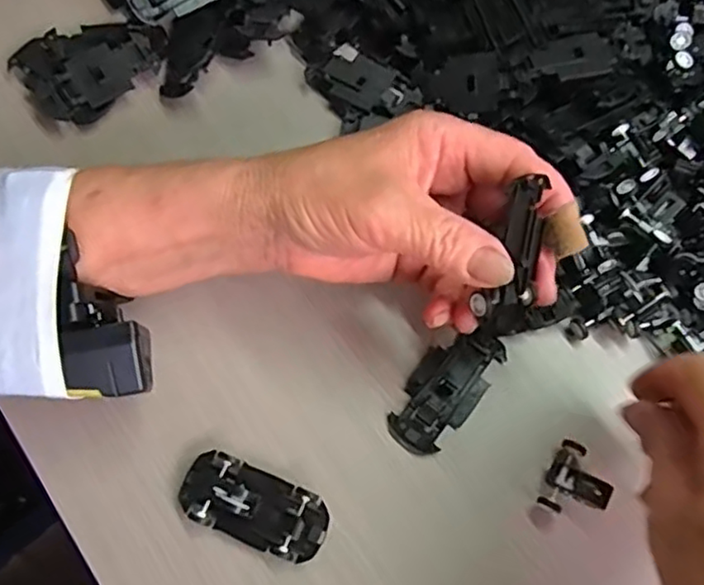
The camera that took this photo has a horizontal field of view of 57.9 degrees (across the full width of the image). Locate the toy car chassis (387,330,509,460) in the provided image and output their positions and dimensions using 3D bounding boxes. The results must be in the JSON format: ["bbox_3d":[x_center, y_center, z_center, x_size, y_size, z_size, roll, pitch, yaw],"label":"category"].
[{"bbox_3d":[0.043,0.045,0.296,0.031,0.004,0.064,36,75,12],"label":"toy car chassis"}]

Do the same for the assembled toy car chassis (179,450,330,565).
[{"bbox_3d":[-0.042,0.093,0.275,0.064,0.014,0.030,20,72,7],"label":"assembled toy car chassis"}]

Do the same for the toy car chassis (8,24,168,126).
[{"bbox_3d":[-0.142,-0.129,0.349,0.077,0.014,0.059,-38,74,-12],"label":"toy car chassis"}]

